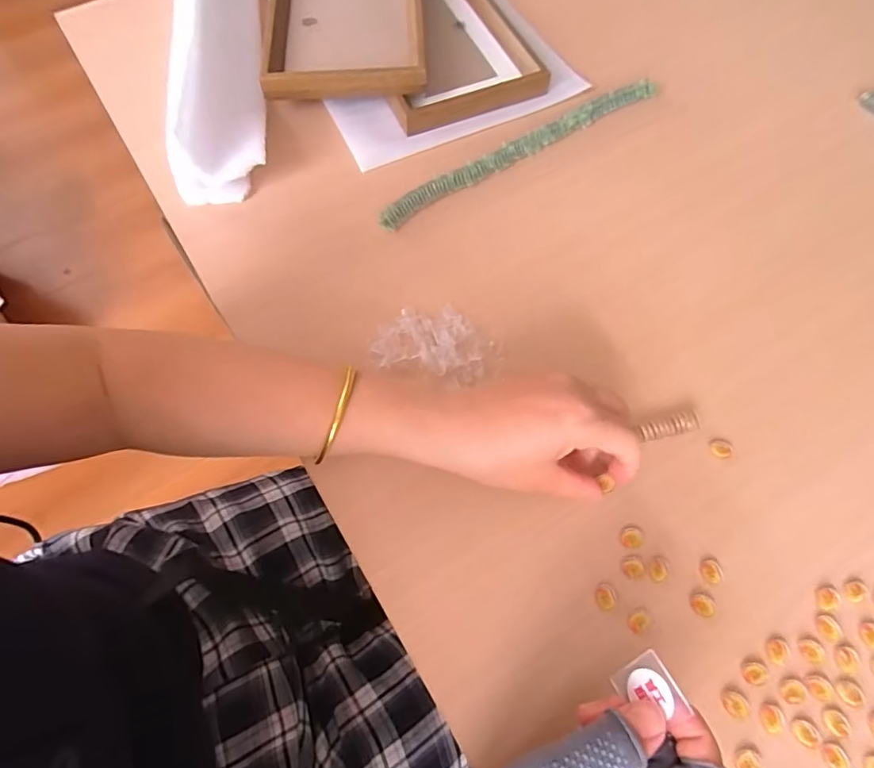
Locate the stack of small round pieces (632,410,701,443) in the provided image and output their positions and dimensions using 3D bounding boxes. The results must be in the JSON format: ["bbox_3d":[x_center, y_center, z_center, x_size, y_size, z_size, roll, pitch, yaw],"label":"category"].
[{"bbox_3d":[0.160,0.030,0.373,0.044,0.010,0.013,-13,67,-6],"label":"stack of small round pieces"}]

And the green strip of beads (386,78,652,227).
[{"bbox_3d":[0.079,-0.214,0.485,0.301,0.015,0.017,-31,70,-13],"label":"green strip of beads"}]

